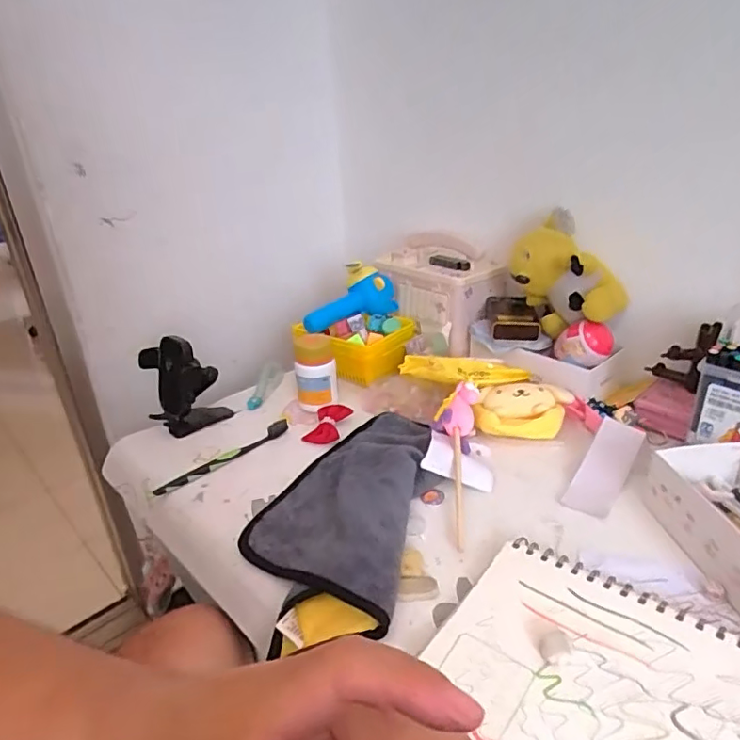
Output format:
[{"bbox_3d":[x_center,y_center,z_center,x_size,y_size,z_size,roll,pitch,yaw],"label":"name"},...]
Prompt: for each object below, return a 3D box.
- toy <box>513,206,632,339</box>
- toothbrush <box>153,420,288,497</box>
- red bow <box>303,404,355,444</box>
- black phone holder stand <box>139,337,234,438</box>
[{"bbox_3d":[0.234,-0.106,0.656,0.073,0.145,0.118,-19,30,-28],"label":"toy"},{"bbox_3d":[-0.162,0.098,0.611,0.165,0.018,0.019,-25,34,-33],"label":"toothbrush"},{"bbox_3d":[-0.050,0.065,0.656,0.043,0.013,0.067,6,29,19],"label":"red bow"},{"bbox_3d":[-0.234,0.018,0.682,0.079,0.097,0.082,-25,33,-37],"label":"black phone holder stand"}]

